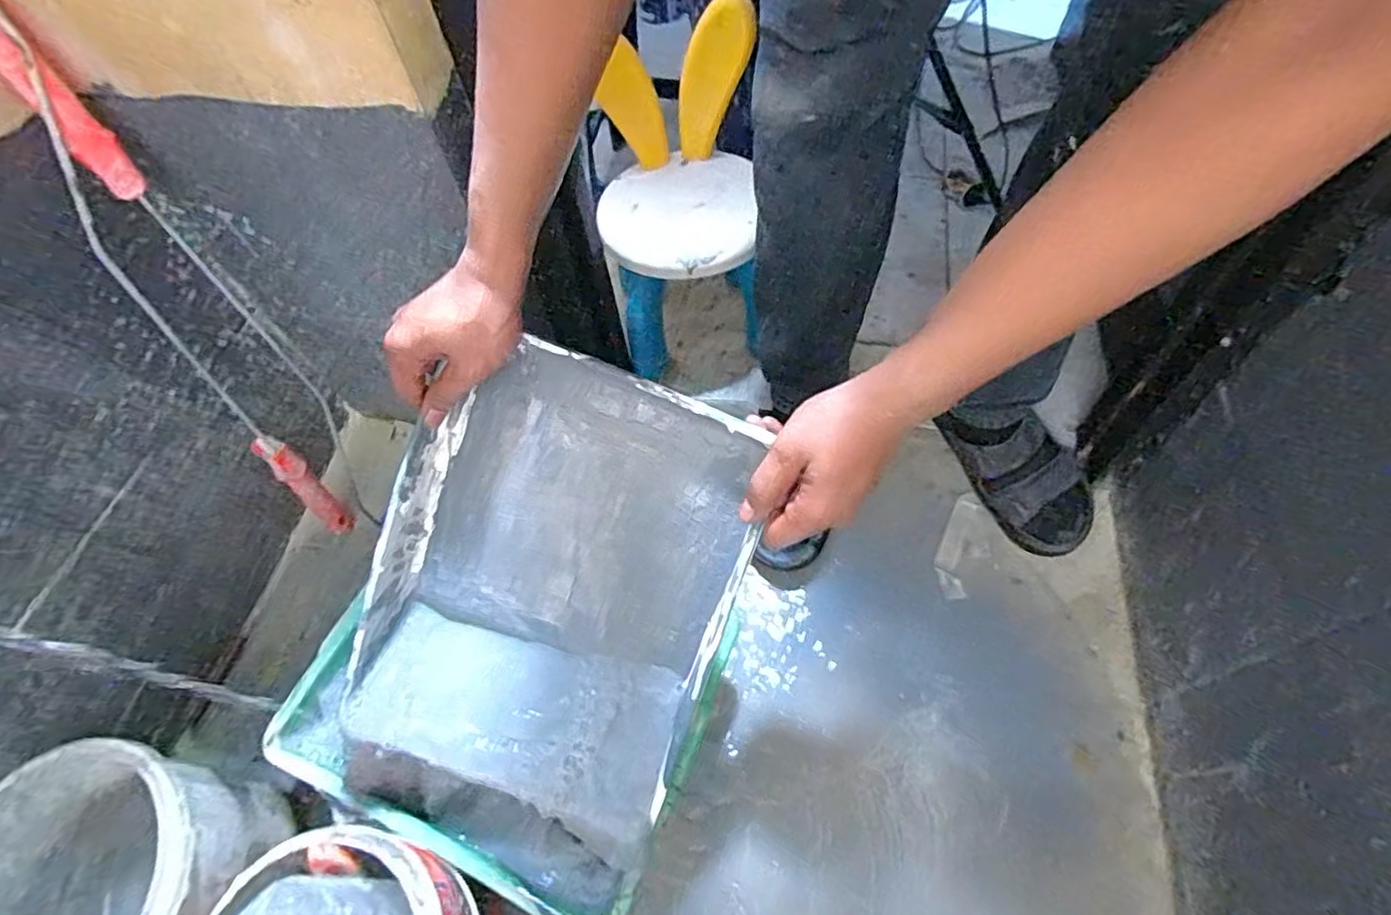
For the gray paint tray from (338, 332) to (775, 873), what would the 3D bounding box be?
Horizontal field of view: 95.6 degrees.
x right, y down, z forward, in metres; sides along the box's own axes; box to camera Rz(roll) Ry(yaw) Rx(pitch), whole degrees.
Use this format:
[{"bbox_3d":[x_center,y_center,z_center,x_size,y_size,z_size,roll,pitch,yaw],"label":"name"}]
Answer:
[{"bbox_3d":[-0.114,0.103,0.520,0.293,0.068,0.363,21,102,5],"label":"gray paint tray"}]

